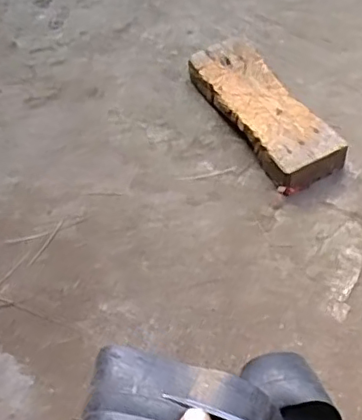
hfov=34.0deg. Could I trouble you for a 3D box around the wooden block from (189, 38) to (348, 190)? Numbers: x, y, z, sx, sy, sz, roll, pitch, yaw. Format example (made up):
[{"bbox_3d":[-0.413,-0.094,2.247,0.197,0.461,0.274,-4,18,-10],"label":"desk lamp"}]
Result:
[{"bbox_3d":[0.126,-0.156,0.933,0.108,0.060,0.294,-27,59,-13],"label":"wooden block"}]

